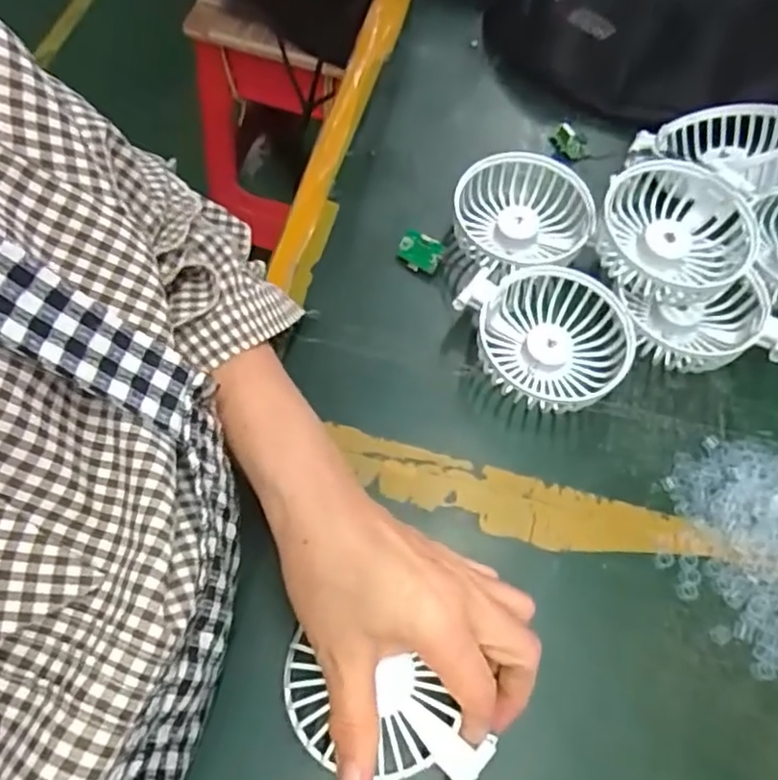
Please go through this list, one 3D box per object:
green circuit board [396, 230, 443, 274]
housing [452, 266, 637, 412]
[{"bbox_3d":[0.020,-0.092,0.420,0.031,0.005,0.023,29,108,23],"label":"green circuit board"},{"bbox_3d":[0.098,-0.034,0.381,0.091,0.036,0.090,1,64,-1],"label":"housing"}]

